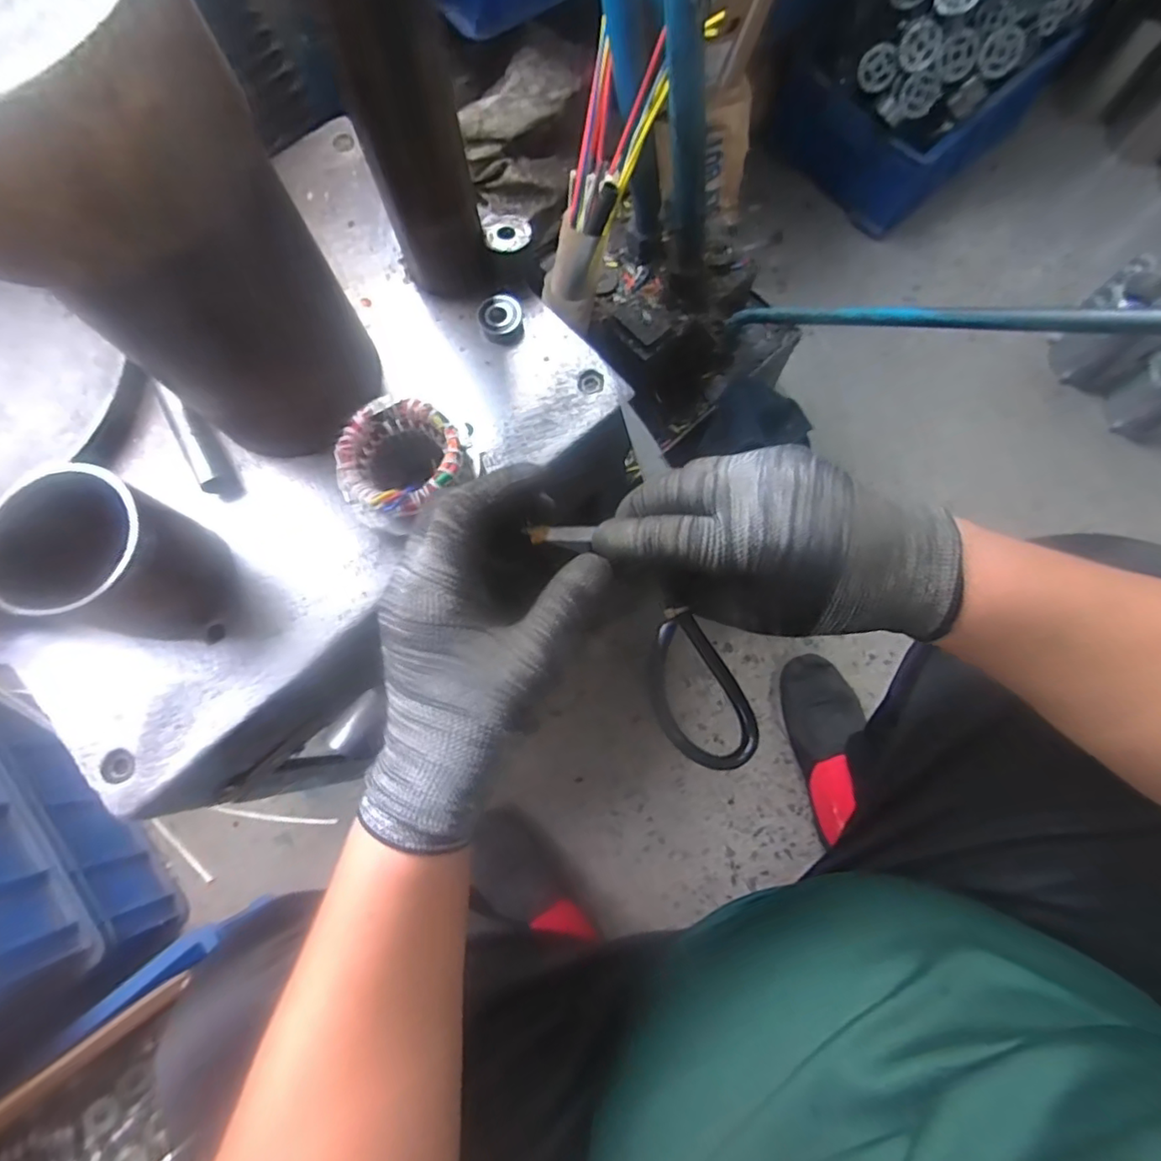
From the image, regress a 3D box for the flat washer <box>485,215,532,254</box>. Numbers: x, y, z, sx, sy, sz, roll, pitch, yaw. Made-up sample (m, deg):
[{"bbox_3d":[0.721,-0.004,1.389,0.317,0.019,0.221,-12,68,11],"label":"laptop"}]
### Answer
[{"bbox_3d":[-0.056,-0.268,0.442,0.034,0.005,0.031,-31,77,-7],"label":"flat washer"}]

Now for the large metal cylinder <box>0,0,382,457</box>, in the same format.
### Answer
[{"bbox_3d":[-0.219,-0.184,0.310,0.145,0.233,0.139,-39,78,-9],"label":"large metal cylinder"}]

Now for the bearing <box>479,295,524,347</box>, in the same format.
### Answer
[{"bbox_3d":[-0.063,-0.207,0.454,0.033,0.015,0.037,-15,76,-3],"label":"bearing"}]

